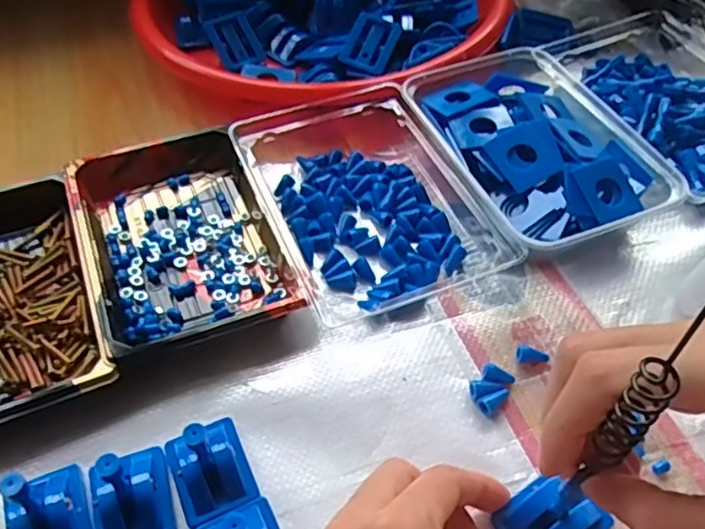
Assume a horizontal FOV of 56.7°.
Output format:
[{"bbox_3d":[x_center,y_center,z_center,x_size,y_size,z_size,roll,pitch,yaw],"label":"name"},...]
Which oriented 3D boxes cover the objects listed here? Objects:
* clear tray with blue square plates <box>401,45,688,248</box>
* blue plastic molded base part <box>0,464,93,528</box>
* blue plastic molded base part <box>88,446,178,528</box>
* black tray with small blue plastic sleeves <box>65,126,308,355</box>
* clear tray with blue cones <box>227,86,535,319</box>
[{"bbox_3d":[0.113,-0.074,0.416,0.115,0.034,0.163,-19,52,-13],"label":"clear tray with blue square plates"},{"bbox_3d":[-0.135,0.103,0.277,0.035,0.043,0.046,-18,52,-13],"label":"blue plastic molded base part"},{"bbox_3d":[-0.099,0.094,0.282,0.033,0.042,0.043,-12,51,-8],"label":"blue plastic molded base part"},{"bbox_3d":[-0.102,-0.021,0.385,0.104,0.027,0.169,-20,53,-14],"label":"black tray with small blue plastic sleeves"},{"bbox_3d":[0.003,-0.050,0.402,0.113,0.033,0.173,-20,53,-14],"label":"clear tray with blue cones"}]

